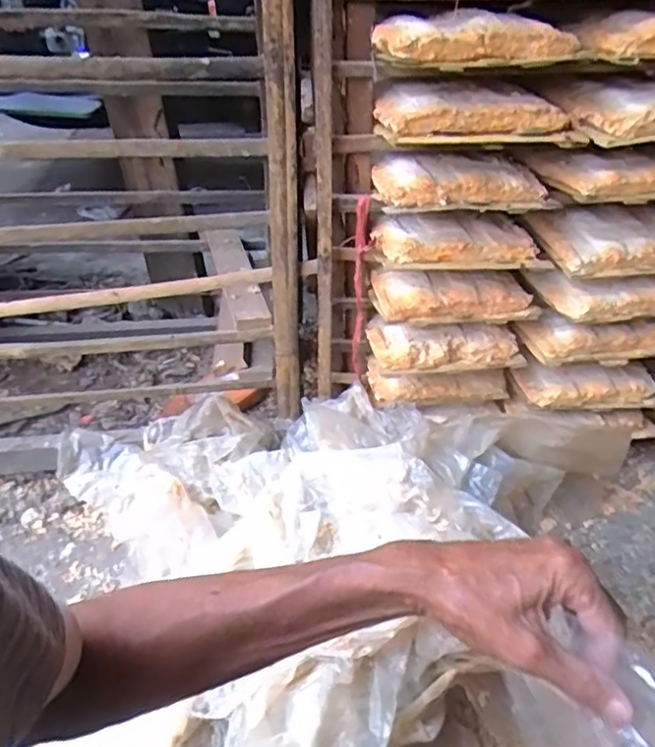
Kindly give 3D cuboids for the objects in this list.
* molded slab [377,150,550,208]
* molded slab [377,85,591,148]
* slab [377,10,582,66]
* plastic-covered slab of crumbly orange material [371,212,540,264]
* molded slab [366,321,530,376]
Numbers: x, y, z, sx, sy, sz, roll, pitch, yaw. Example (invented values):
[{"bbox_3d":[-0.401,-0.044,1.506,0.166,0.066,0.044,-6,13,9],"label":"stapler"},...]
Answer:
[{"bbox_3d":[0.169,-0.254,0.786,0.212,0.042,0.113,-7,38,-6],"label":"molded slab"},{"bbox_3d":[0.179,-0.315,0.736,0.229,0.051,0.113,-5,38,-5],"label":"molded slab"},{"bbox_3d":[0.163,-0.377,0.679,0.212,0.042,0.093,-7,38,-7],"label":"slab"},{"bbox_3d":[0.175,-0.186,0.832,0.220,0.040,0.094,-6,38,-6],"label":"plastic-covered slab of crumbly orange material"},{"bbox_3d":[0.179,-0.040,0.905,0.230,0.053,0.073,-1,38,1],"label":"molded slab"}]

